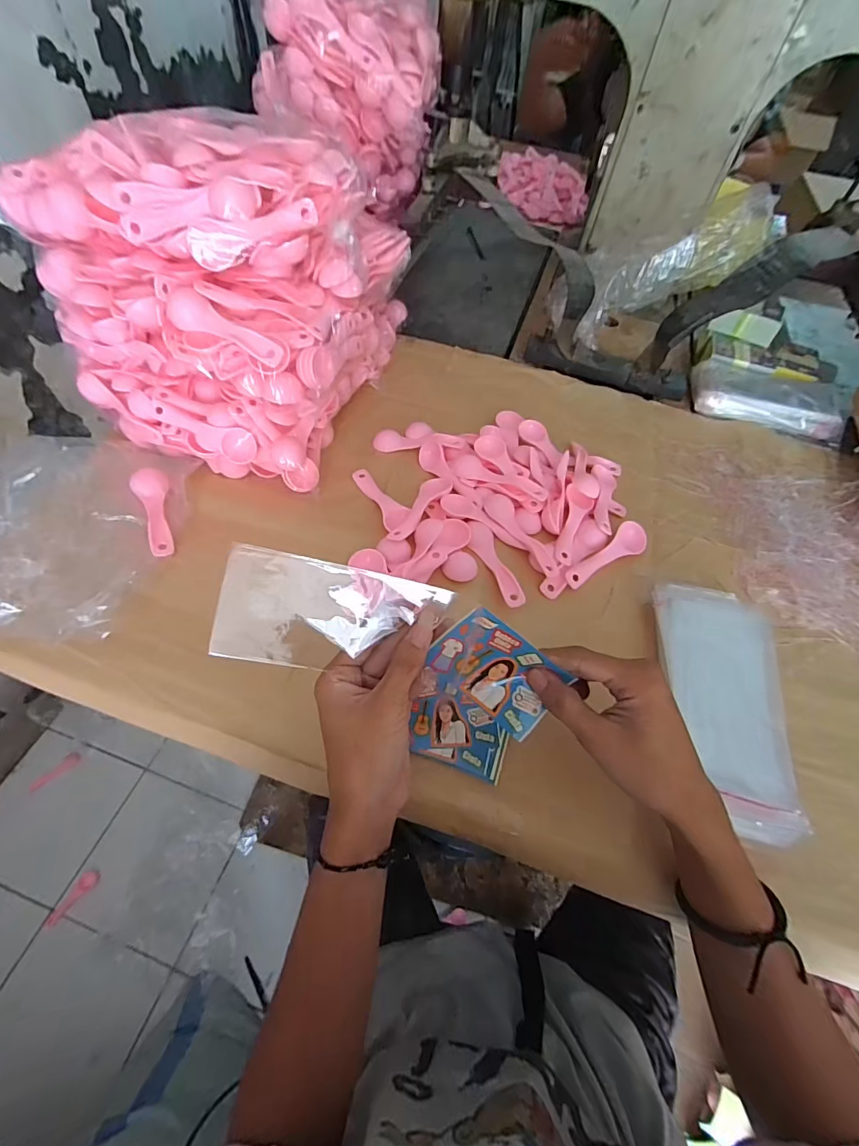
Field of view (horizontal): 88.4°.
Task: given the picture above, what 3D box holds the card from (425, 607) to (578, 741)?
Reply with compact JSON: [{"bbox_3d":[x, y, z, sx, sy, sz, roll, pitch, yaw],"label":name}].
[{"bbox_3d":[0.047,0.065,0.295,0.087,0.057,0.011,37,17,-10],"label":"card"}]

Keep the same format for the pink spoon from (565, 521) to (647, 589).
[{"bbox_3d":[0.185,-0.018,0.452,0.103,0.020,0.031,-34,65,-25],"label":"pink spoon"}]

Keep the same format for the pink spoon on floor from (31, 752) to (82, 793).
[{"bbox_3d":[-0.897,0.475,1.060,0.115,0.019,0.029,-36,66,-26],"label":"pink spoon on floor"}]

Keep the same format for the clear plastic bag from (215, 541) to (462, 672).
[{"bbox_3d":[-0.062,0.030,0.288,0.141,0.004,0.068,12,89,-12],"label":"clear plastic bag"}]

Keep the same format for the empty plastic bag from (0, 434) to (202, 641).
[{"bbox_3d":[-0.361,-0.045,0.420,0.215,0.039,0.218,6,55,-1],"label":"empty plastic bag"}]

